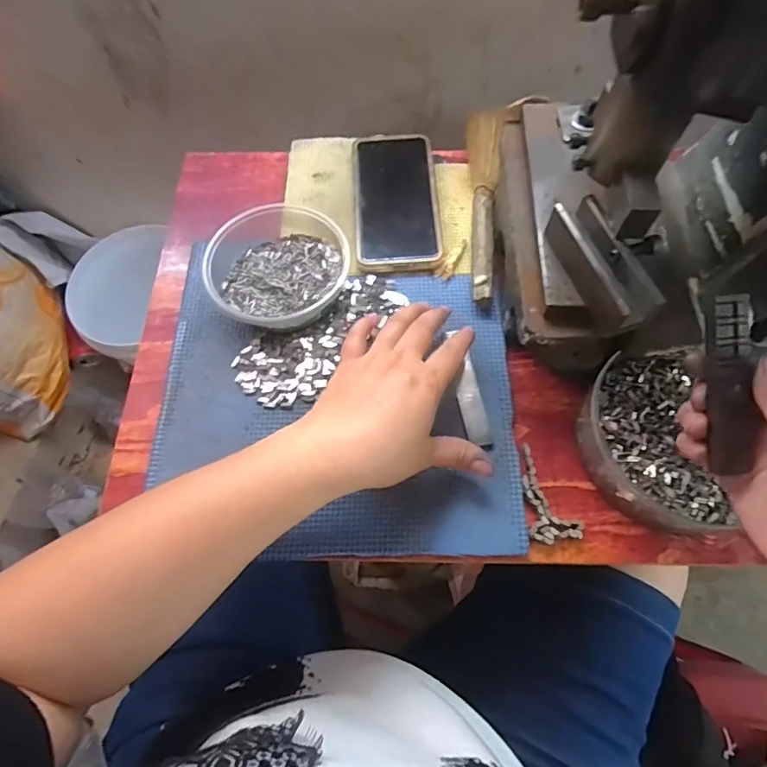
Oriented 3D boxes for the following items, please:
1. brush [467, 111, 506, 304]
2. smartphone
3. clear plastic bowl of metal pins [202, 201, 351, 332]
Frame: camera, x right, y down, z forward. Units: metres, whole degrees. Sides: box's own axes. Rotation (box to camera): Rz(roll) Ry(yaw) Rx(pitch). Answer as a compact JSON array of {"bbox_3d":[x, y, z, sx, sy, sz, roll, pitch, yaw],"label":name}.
[{"bbox_3d":[0.088,-0.169,0.440,0.032,0.019,0.222,8,67,4],"label":"brush"},{"bbox_3d":[0.011,-0.174,0.447,0.074,0.007,0.153,-3,66,0],"label":"smartphone"},{"bbox_3d":[-0.086,-0.092,0.394,0.106,0.041,0.109,0,66,1],"label":"clear plastic bowl of metal pins"}]

